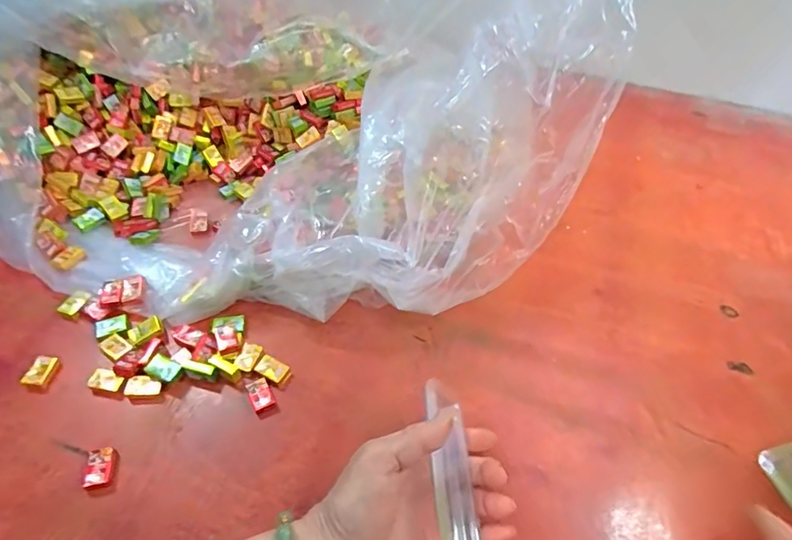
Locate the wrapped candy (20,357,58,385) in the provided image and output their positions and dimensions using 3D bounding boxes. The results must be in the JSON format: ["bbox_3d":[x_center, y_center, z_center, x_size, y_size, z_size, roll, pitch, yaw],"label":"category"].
[{"bbox_3d":[-0.285,0.081,0.379,0.021,0.008,0.024,8,51,2],"label":"wrapped candy"}]

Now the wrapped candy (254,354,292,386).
[{"bbox_3d":[-0.101,0.083,0.389,0.028,0.007,0.017,25,53,16],"label":"wrapped candy"}]

